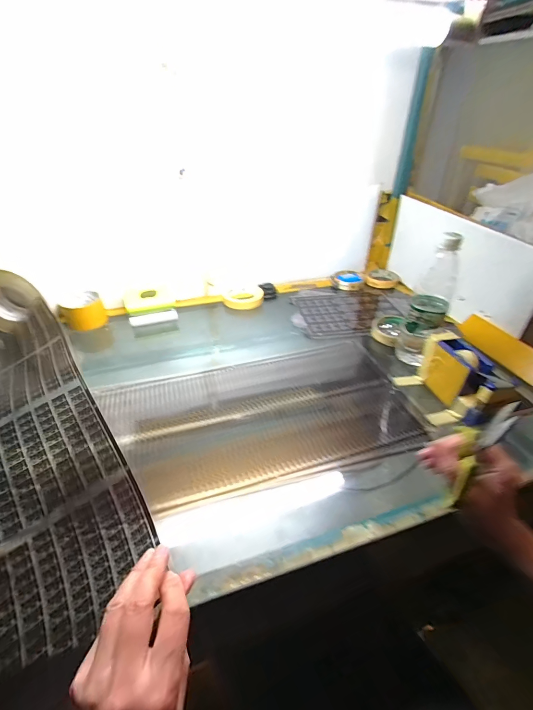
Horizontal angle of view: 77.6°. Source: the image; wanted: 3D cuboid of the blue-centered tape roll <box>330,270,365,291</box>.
[{"bbox_3d":[0.219,-0.204,0.903,0.087,0.026,0.073,7,36,11],"label":"blue-centered tape roll"}]

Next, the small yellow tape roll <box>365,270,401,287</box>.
[{"bbox_3d":[0.323,-0.212,0.917,0.089,0.018,0.086,14,38,21],"label":"small yellow tape roll"}]

